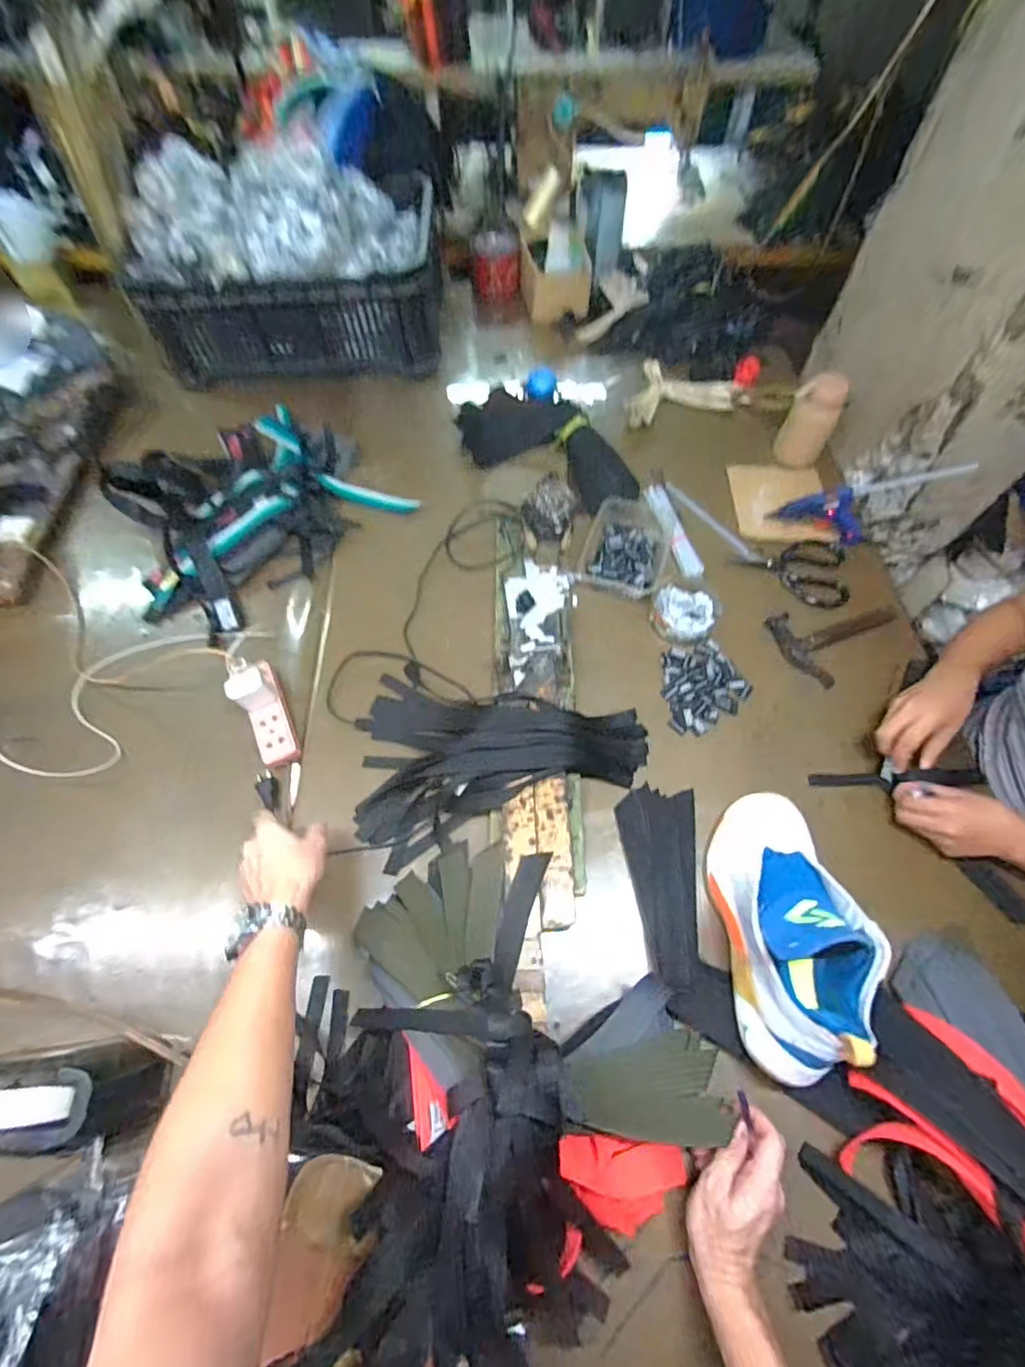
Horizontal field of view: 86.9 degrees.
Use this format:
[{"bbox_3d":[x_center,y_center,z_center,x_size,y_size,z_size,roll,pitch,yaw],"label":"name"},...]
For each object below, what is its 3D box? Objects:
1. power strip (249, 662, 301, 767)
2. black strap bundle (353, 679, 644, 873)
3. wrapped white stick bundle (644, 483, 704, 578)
[{"bbox_3d":[-0.313,0.037,0.694,0.044,0.017,0.147,-22,65,-11],"label":"power strip"},{"bbox_3d":[-0.011,0.074,0.667,0.362,0.043,0.234,-8,63,-5],"label":"black strap bundle"},{"bbox_3d":[0.251,-0.248,0.851,0.038,0.033,0.198,-8,63,-5],"label":"wrapped white stick bundle"}]

